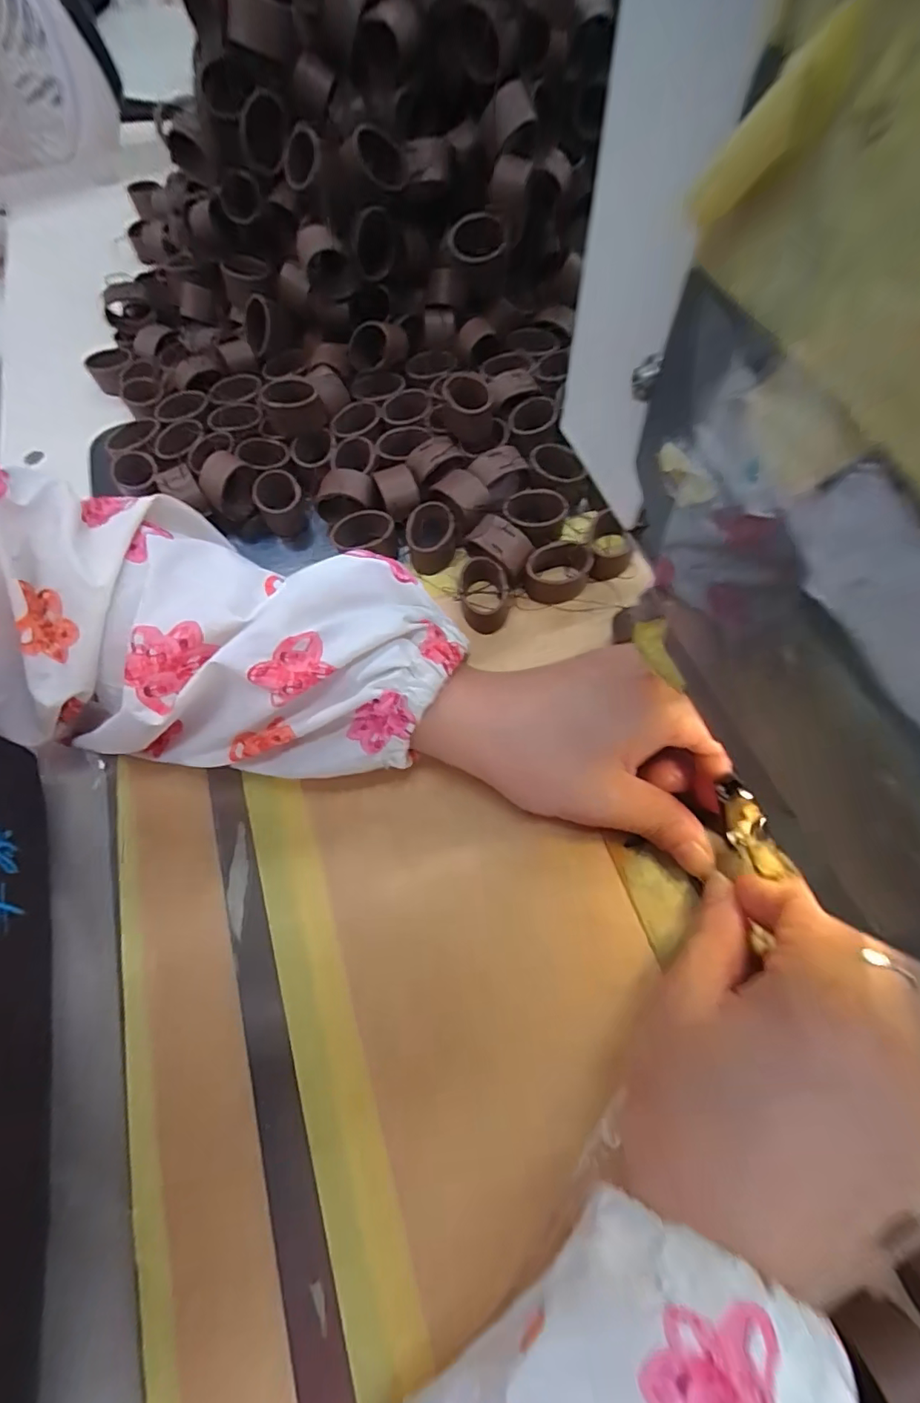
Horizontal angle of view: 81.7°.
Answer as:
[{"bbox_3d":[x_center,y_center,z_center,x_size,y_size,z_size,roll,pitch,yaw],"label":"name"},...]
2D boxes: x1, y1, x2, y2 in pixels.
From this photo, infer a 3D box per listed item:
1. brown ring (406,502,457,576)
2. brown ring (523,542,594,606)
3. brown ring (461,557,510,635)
[{"bbox_3d":[-0.014,-0.083,0.270,0.023,0.018,0.034,-2,65,2],"label":"brown ring"},{"bbox_3d":[0.048,-0.063,0.260,0.029,0.019,0.025,12,66,9],"label":"brown ring"},{"bbox_3d":[0.012,-0.052,0.259,0.023,0.019,0.033,-1,65,3],"label":"brown ring"}]

